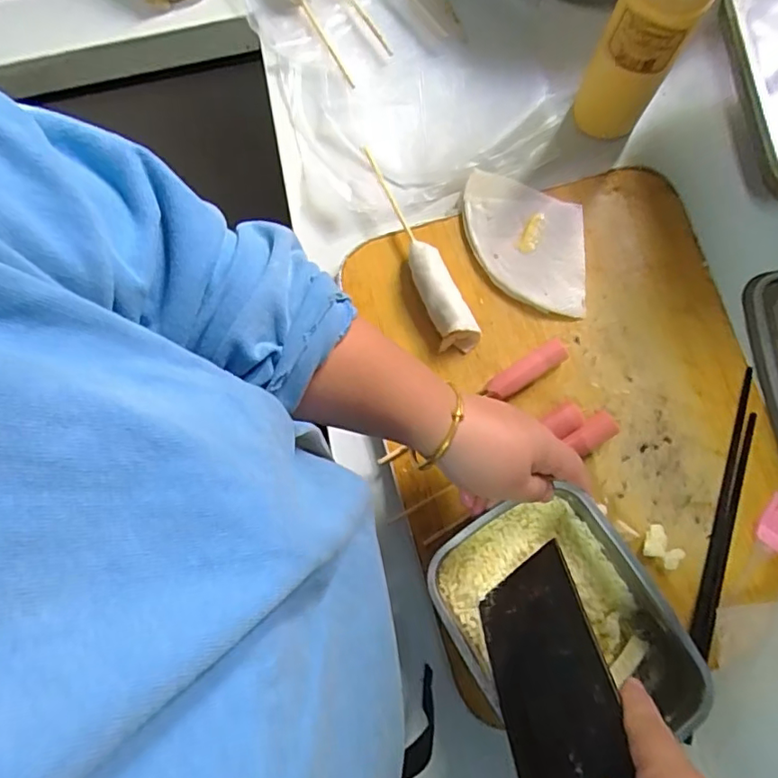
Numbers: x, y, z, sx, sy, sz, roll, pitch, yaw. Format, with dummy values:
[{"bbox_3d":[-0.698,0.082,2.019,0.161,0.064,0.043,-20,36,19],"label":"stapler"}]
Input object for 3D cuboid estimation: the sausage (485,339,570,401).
[{"bbox_3d":[0.109,-0.015,0.451,0.071,0.014,0.019,-31,79,-7],"label":"sausage"}]

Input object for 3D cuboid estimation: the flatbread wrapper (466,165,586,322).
[{"bbox_3d":[0.110,-0.121,0.465,0.091,0.014,0.121,0,77,-1],"label":"flatbread wrapper"}]

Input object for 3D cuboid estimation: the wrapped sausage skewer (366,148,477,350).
[{"bbox_3d":[0.023,-0.115,0.463,0.031,0.025,0.182,-22,78,-6],"label":"wrapped sausage skewer"}]

